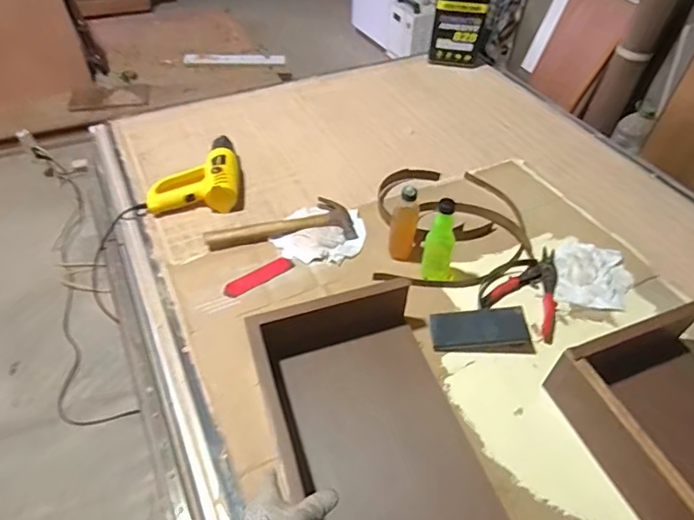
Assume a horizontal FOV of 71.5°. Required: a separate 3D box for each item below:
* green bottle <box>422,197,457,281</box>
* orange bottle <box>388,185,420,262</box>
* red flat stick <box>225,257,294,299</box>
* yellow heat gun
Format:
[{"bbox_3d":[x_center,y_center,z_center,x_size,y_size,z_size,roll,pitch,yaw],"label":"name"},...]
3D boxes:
[{"bbox_3d":[0.179,-0.027,0.927,0.054,0.197,0.056,13,48,9],"label":"green bottle"},{"bbox_3d":[0.118,-0.075,0.983,0.055,0.171,0.049,10,48,6],"label":"orange bottle"},{"bbox_3d":[-0.180,0.036,0.993,0.146,0.007,0.043,-28,54,-25],"label":"red flat stick"},{"bbox_3d":[-0.362,-0.217,1.175,0.208,0.070,0.242,0,47,-3],"label":"yellow heat gun"}]

